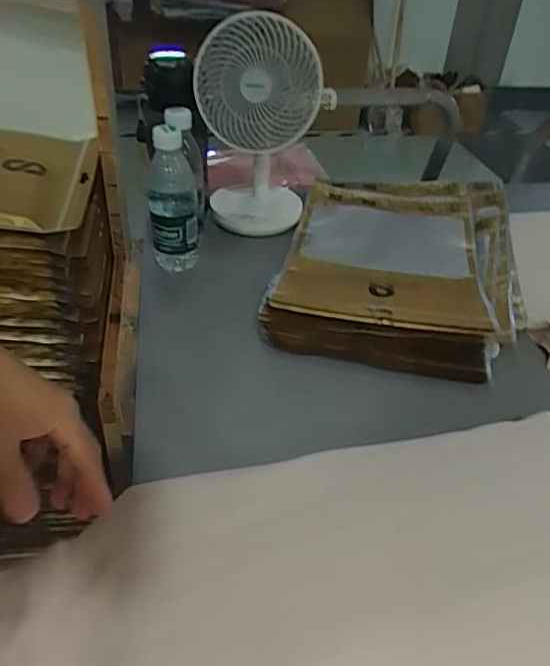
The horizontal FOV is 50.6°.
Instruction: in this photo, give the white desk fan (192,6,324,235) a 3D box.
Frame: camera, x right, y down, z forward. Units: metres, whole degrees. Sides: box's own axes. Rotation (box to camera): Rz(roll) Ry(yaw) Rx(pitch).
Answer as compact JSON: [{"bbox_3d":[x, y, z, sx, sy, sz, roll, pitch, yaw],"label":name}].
[{"bbox_3d":[-0.026,-0.271,0.780,0.152,0.251,0.112,0,39,-5],"label":"white desk fan"}]

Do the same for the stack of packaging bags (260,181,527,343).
[{"bbox_3d":[0.174,-0.116,0.790,0.288,0.052,0.413,10,39,8],"label":"stack of packaging bags"}]

